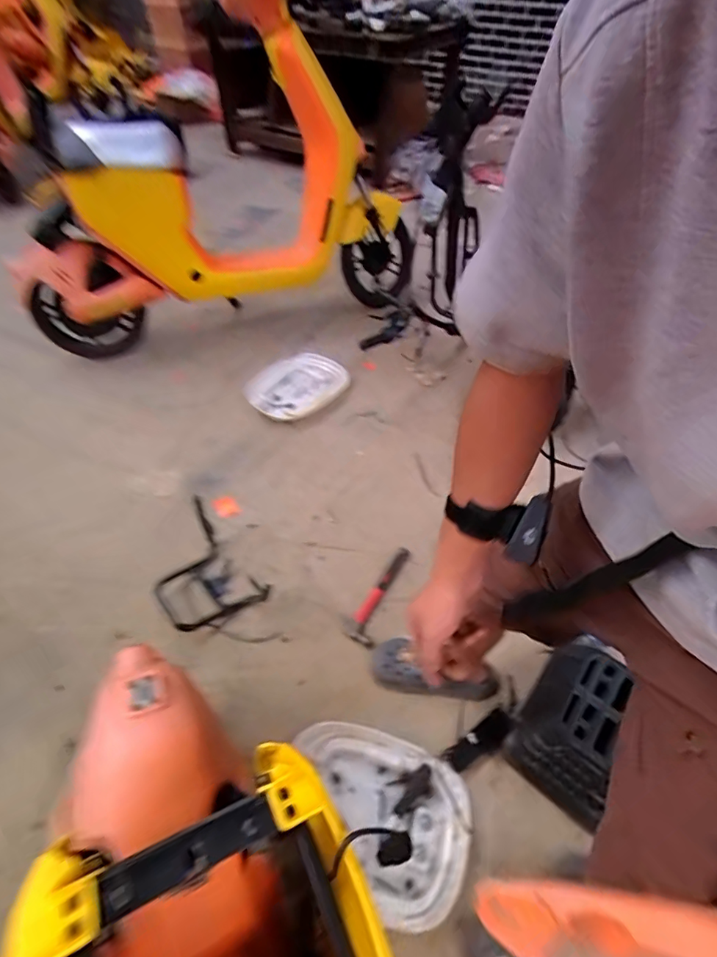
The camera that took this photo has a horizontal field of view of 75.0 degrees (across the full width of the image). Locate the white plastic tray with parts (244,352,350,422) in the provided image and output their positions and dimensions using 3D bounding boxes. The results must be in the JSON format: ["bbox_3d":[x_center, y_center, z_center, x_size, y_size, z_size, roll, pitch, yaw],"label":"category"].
[{"bbox_3d":[-0.239,-0.377,1.814,0.322,0.031,0.401,34,57,25],"label":"white plastic tray with parts"}]

